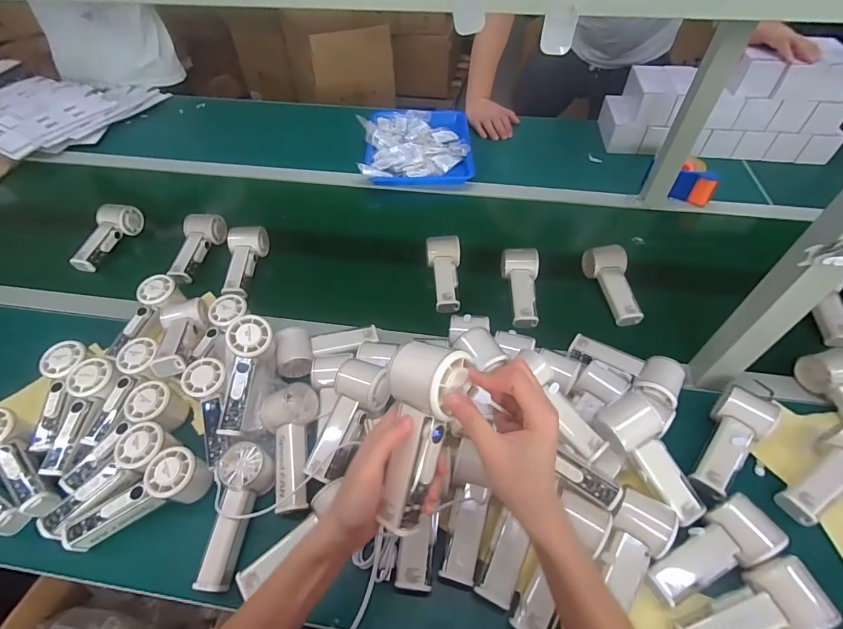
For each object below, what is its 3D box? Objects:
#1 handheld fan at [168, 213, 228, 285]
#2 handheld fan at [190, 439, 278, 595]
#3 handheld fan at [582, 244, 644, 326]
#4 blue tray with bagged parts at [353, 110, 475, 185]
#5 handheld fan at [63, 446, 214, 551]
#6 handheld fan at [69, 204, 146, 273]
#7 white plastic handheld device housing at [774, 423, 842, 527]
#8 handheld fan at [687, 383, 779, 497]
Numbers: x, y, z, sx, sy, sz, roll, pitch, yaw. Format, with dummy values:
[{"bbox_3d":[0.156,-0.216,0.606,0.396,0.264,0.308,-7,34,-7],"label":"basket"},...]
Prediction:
[{"bbox_3d":[-0.436,-0.126,0.786,0.058,0.052,0.158,12,65,10],"label":"handheld fan"},{"bbox_3d":[-0.214,0.229,0.477,0.058,0.046,0.150,-1,50,-1],"label":"handheld fan"},{"bbox_3d":[0.330,-0.053,0.705,0.061,0.045,0.145,-1,50,-1],"label":"handheld fan"},{"bbox_3d":[-0.011,-0.436,1.035,0.273,0.047,0.330,-3,50,-2],"label":"blue tray with bagged parts"},{"bbox_3d":[-0.335,0.217,0.489,0.156,0.052,0.055,-24,54,-18],"label":"handheld fan"},{"bbox_3d":[-0.620,-0.154,0.815,0.064,0.054,0.157,0,50,0],"label":"handheld fan"},{"bbox_3d":[0.505,0.192,0.500,0.156,0.040,0.061,-36,57,-5],"label":"white plastic handheld device housing"},{"bbox_3d":[0.397,0.166,0.532,0.058,0.048,0.148,33,71,24],"label":"handheld fan"}]

